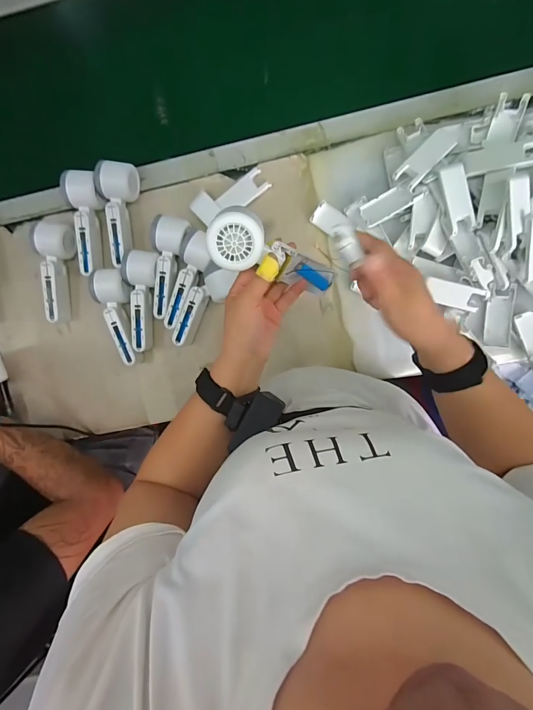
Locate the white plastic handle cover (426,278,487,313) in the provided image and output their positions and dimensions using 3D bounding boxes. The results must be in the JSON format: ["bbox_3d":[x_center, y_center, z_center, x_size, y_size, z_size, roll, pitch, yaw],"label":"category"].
[{"bbox_3d":[0.303,-0.097,0.581,0.093,0.008,0.036,14,115,-2],"label":"white plastic handle cover"}]

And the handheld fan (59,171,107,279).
[{"bbox_3d":[-0.302,-0.223,0.613,0.056,0.060,0.166,-6,93,4],"label":"handheld fan"}]

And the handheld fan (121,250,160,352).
[{"bbox_3d":[-0.214,-0.091,0.618,0.053,0.053,0.165,5,94,4],"label":"handheld fan"}]

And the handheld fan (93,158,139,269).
[{"bbox_3d":[-0.248,-0.235,0.603,0.055,0.055,0.159,3,93,4],"label":"handheld fan"}]

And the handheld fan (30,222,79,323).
[{"bbox_3d":[-0.371,-0.143,0.629,0.060,0.053,0.170,11,94,3],"label":"handheld fan"}]

